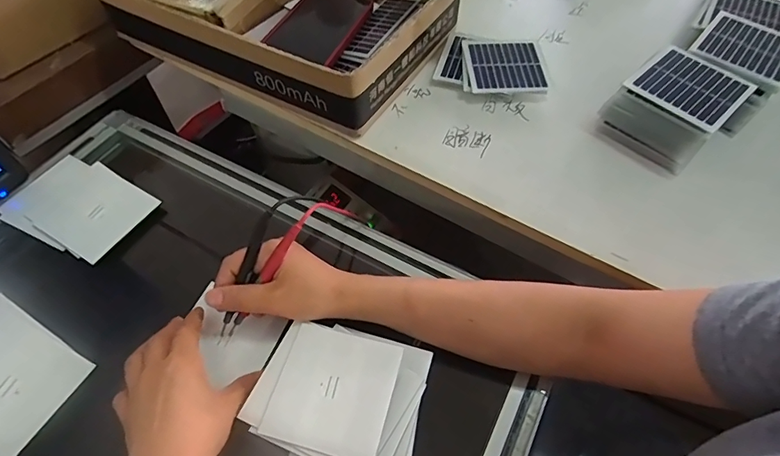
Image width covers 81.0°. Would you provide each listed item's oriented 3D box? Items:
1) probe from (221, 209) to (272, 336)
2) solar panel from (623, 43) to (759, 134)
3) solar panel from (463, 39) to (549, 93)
[{"bbox_3d":[-0.124,0.042,0.390,0.012,0.012,0.124,29,106,19],"label":"probe"},{"bbox_3d":[0.281,-0.135,0.425,0.087,0.009,0.087,-39,64,-23],"label":"solar panel"},{"bbox_3d":[0.128,-0.180,0.505,0.083,0.009,0.090,1,56,-1],"label":"solar panel"}]

